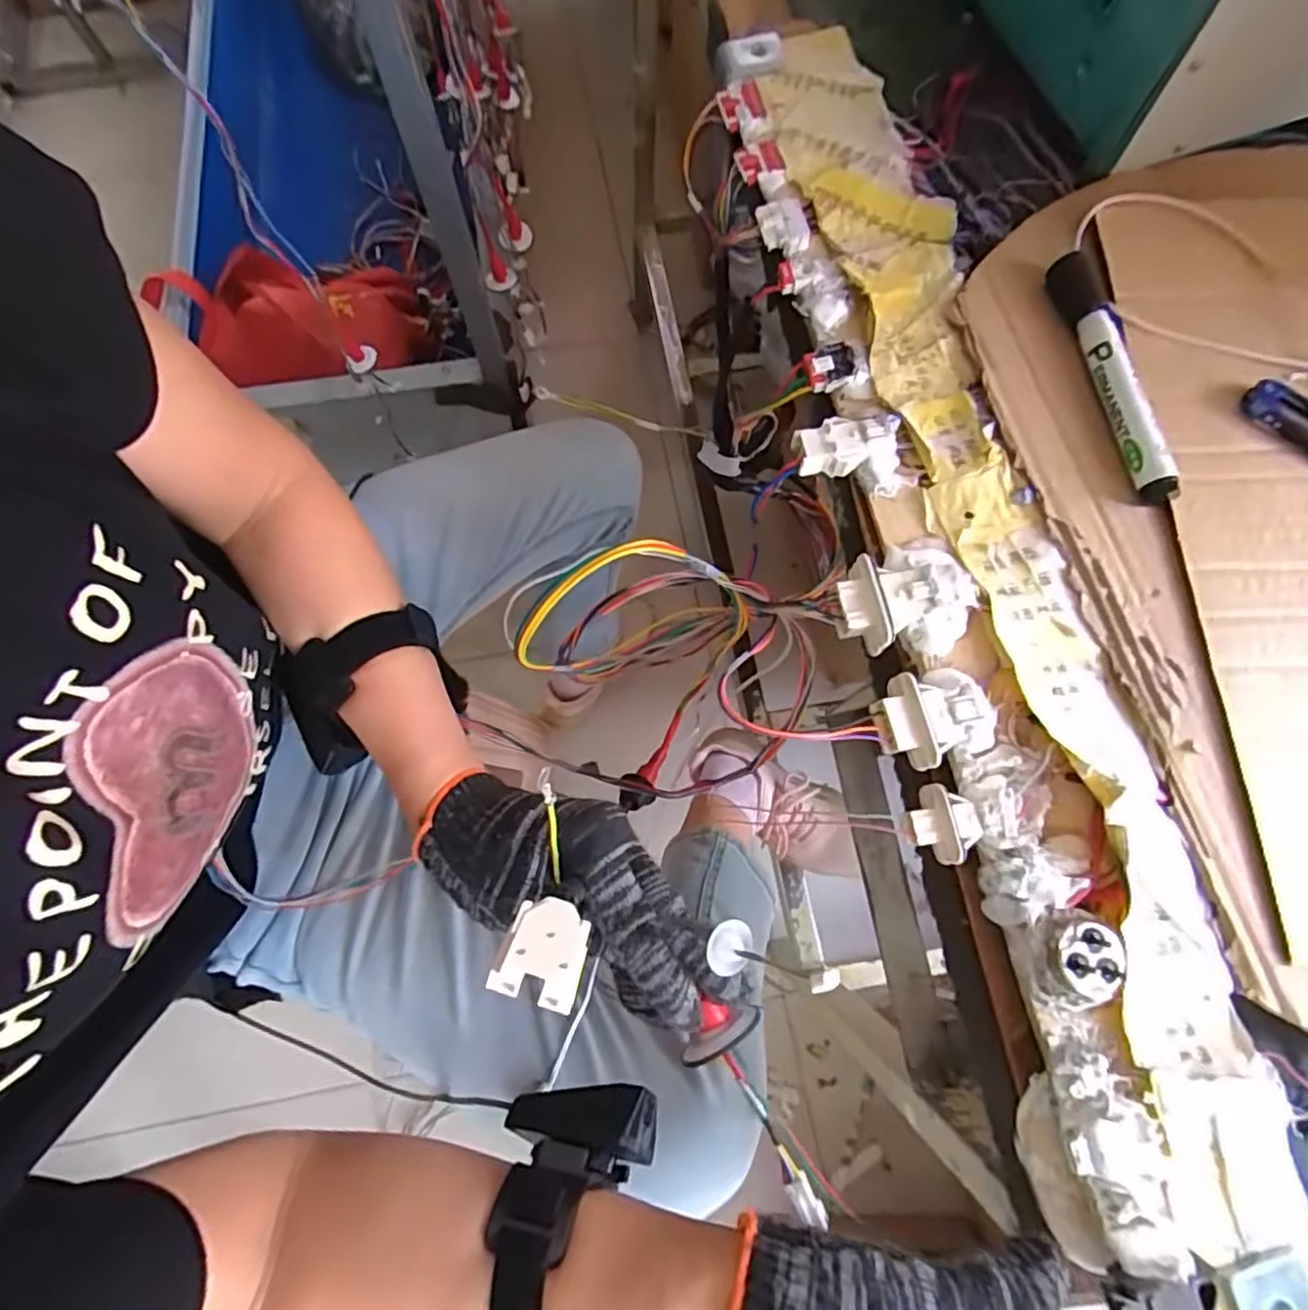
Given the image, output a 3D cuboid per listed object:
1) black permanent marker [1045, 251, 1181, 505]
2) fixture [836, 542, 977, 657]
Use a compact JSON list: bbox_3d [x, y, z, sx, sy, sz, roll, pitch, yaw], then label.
[{"bbox_3d":[0.232,-0.144,0.330,0.022,0.015,0.141,-8,75,-2],"label":"black permanent marker"},{"bbox_3d":[0.114,-0.025,0.300,0.061,0.023,0.052,-17,75,-5],"label":"fixture"}]

